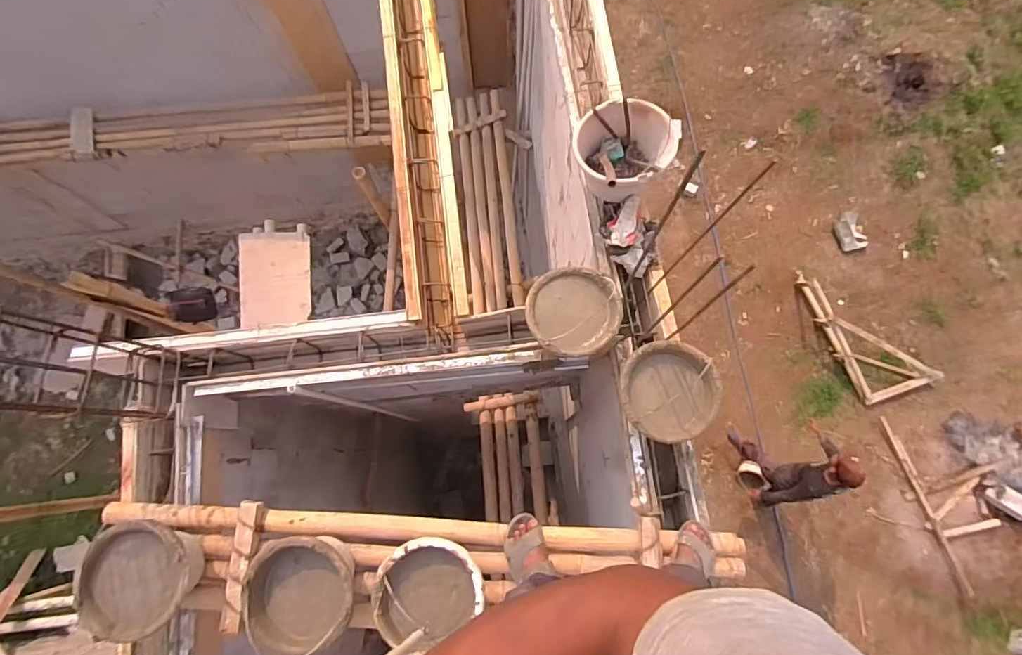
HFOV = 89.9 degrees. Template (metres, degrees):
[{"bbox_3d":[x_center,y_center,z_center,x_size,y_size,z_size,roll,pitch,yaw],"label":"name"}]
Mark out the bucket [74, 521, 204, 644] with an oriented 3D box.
[{"bbox_3d":[-0.875,0.595,1.239,0.268,0.171,0.244,0,77,1],"label":"bucket"}]

